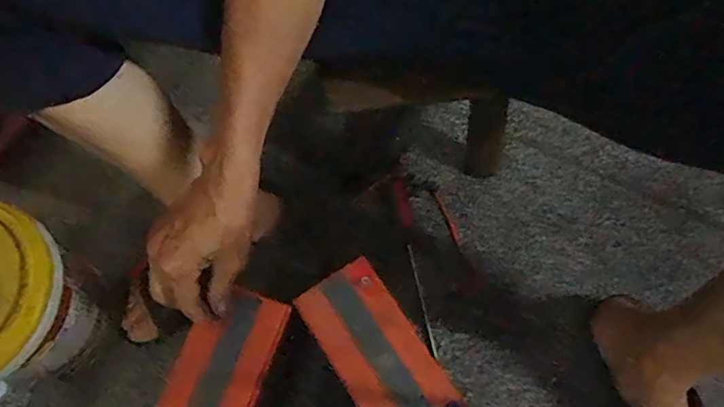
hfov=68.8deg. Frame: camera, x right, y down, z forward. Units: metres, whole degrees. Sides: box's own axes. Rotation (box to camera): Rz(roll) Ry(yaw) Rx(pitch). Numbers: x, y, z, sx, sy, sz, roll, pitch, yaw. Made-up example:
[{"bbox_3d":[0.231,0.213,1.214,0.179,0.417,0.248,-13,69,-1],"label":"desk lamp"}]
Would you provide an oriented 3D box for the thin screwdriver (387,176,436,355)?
[{"bbox_3d":[0.064,0.077,0.656,0.026,0.020,0.218,-11,82,-6],"label":"thin screwdriver"}]

